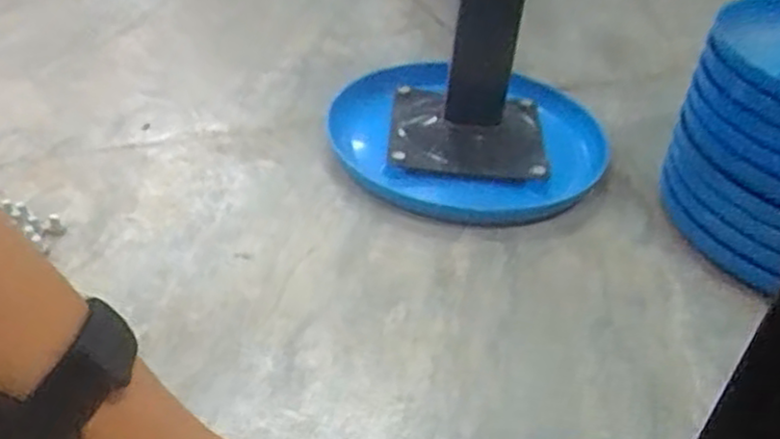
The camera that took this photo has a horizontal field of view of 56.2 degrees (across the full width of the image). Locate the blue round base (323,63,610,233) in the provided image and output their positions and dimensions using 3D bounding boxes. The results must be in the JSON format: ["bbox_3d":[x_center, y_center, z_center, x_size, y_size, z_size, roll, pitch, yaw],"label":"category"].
[{"bbox_3d":[0.079,-0.084,0.775,0.280,0.039,0.267,4,37,-3],"label":"blue round base"}]

